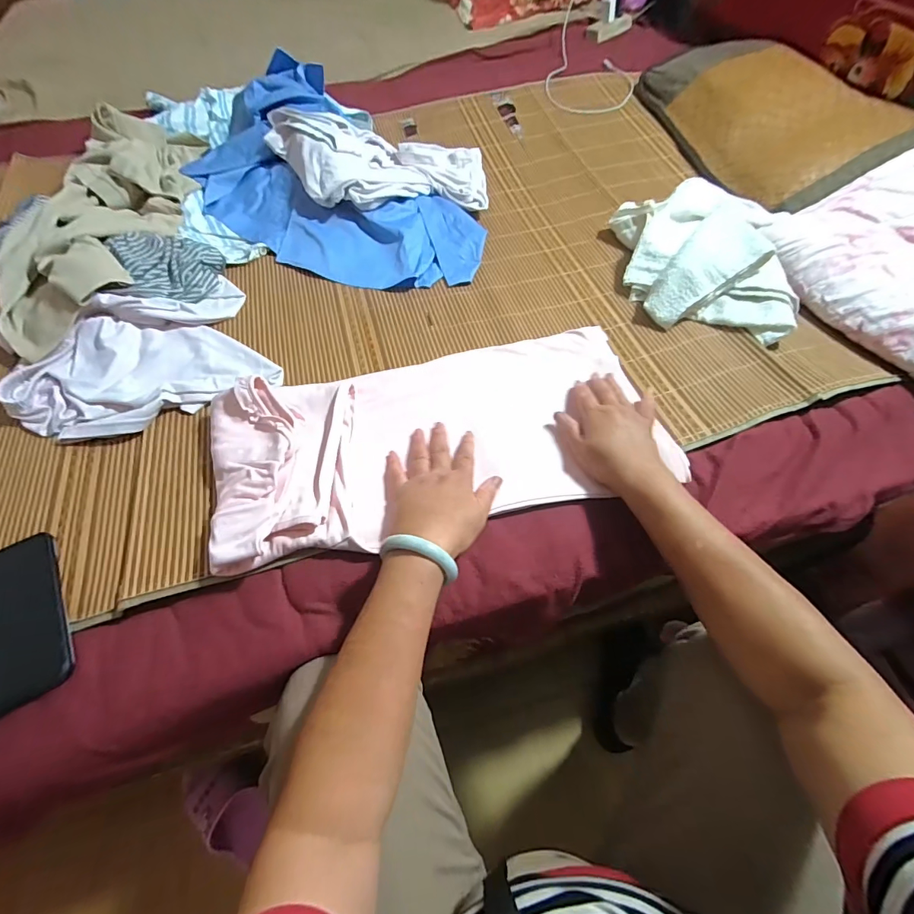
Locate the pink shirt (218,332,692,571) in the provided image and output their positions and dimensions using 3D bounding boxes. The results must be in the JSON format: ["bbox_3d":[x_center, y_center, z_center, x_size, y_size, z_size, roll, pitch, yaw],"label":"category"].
[{"bbox_3d":[-0.018,-0.028,0.513,0.506,0.035,0.238,-15,59,-13],"label":"pink shirt"}]

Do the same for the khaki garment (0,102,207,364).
[{"bbox_3d":[-0.579,-0.397,0.716,0.228,0.072,0.584,-1,59,0],"label":"khaki garment"}]

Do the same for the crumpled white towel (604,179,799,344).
[{"bbox_3d":[0.354,-0.321,0.645,0.189,0.084,0.361,-6,58,-2],"label":"crumpled white towel"}]

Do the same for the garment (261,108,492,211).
[{"bbox_3d":[-0.142,-0.527,0.780,0.388,0.095,0.245,-1,58,1],"label":"garment"}]

